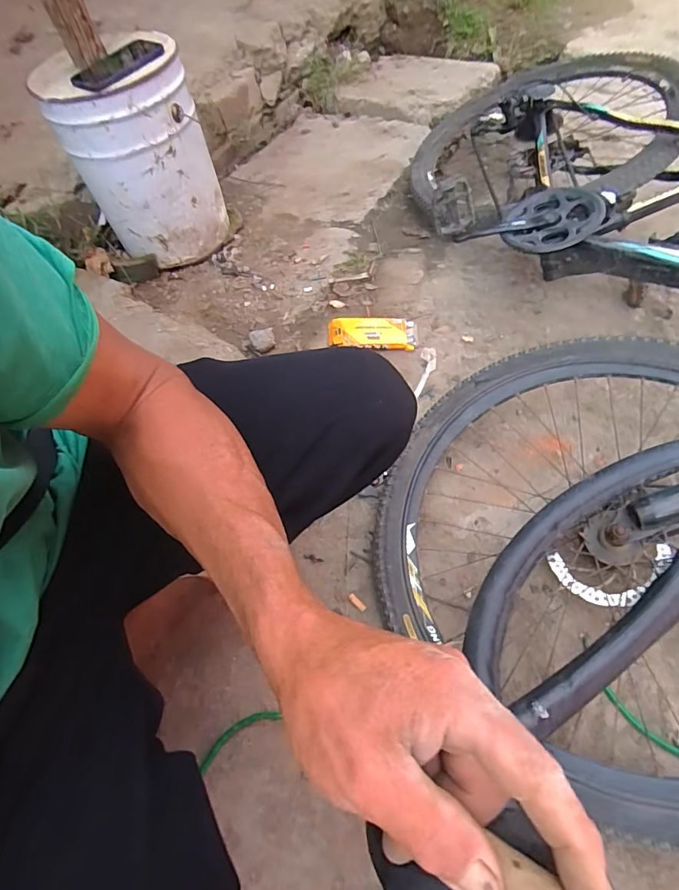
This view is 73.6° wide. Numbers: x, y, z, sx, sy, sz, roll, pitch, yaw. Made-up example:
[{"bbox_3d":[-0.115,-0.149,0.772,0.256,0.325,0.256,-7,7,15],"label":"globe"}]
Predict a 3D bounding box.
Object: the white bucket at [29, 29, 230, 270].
[{"bbox_3d":[-0.436,-0.621,1.013,0.277,0.375,0.277,-2,57,3],"label":"white bucket"}]

